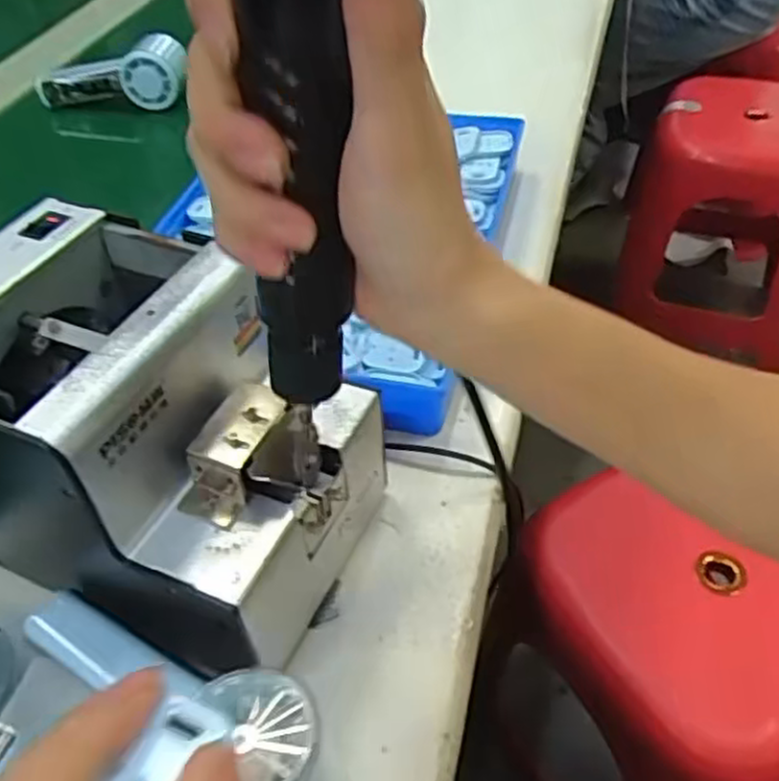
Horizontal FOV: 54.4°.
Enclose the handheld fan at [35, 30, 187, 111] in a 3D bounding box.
[{"bbox_3d":[-0.282,-0.319,0.765,0.153,0.061,0.034,-5,46,1],"label":"handheld fan"}]

